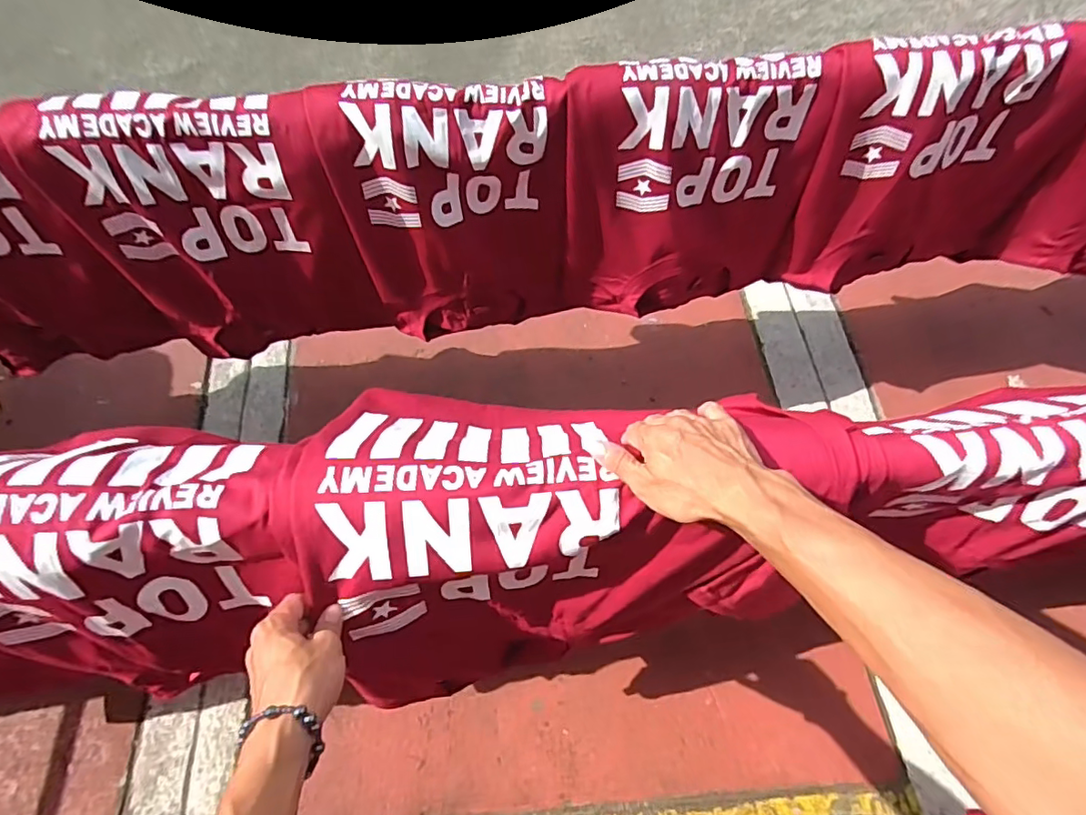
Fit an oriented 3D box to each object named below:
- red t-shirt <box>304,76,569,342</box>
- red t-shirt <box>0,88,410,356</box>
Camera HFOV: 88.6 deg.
[{"bbox_3d":[-0.105,-0.243,0.744,0.280,0.334,0.117,-8,66,0],"label":"red t-shirt"},{"bbox_3d":[-0.400,-0.221,0.735,0.321,0.332,0.138,-6,70,-1],"label":"red t-shirt"}]

